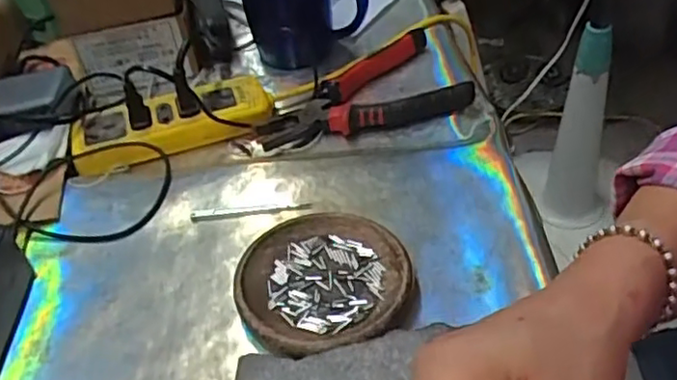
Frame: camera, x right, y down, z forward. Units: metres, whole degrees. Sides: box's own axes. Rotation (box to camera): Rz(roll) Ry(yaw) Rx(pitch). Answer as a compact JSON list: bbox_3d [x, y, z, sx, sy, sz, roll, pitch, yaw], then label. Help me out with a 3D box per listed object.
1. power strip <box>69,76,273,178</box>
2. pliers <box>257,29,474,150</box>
[{"bbox_3d":[-0.149,-0.063,0.582,0.176,0.029,0.061,-15,44,-7],"label":"power strip"},{"bbox_3d":[0.014,-0.095,0.605,0.190,0.017,0.107,-17,44,-10],"label":"pliers"}]

